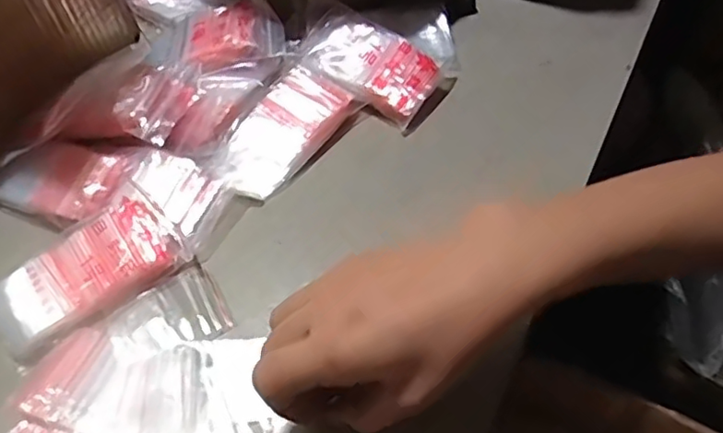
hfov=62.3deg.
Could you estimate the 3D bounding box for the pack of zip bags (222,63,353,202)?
[{"bbox_3d":[-0.059,-0.067,0.445,0.057,0.016,0.112,30,62,24],"label":"pack of zip bags"}]

